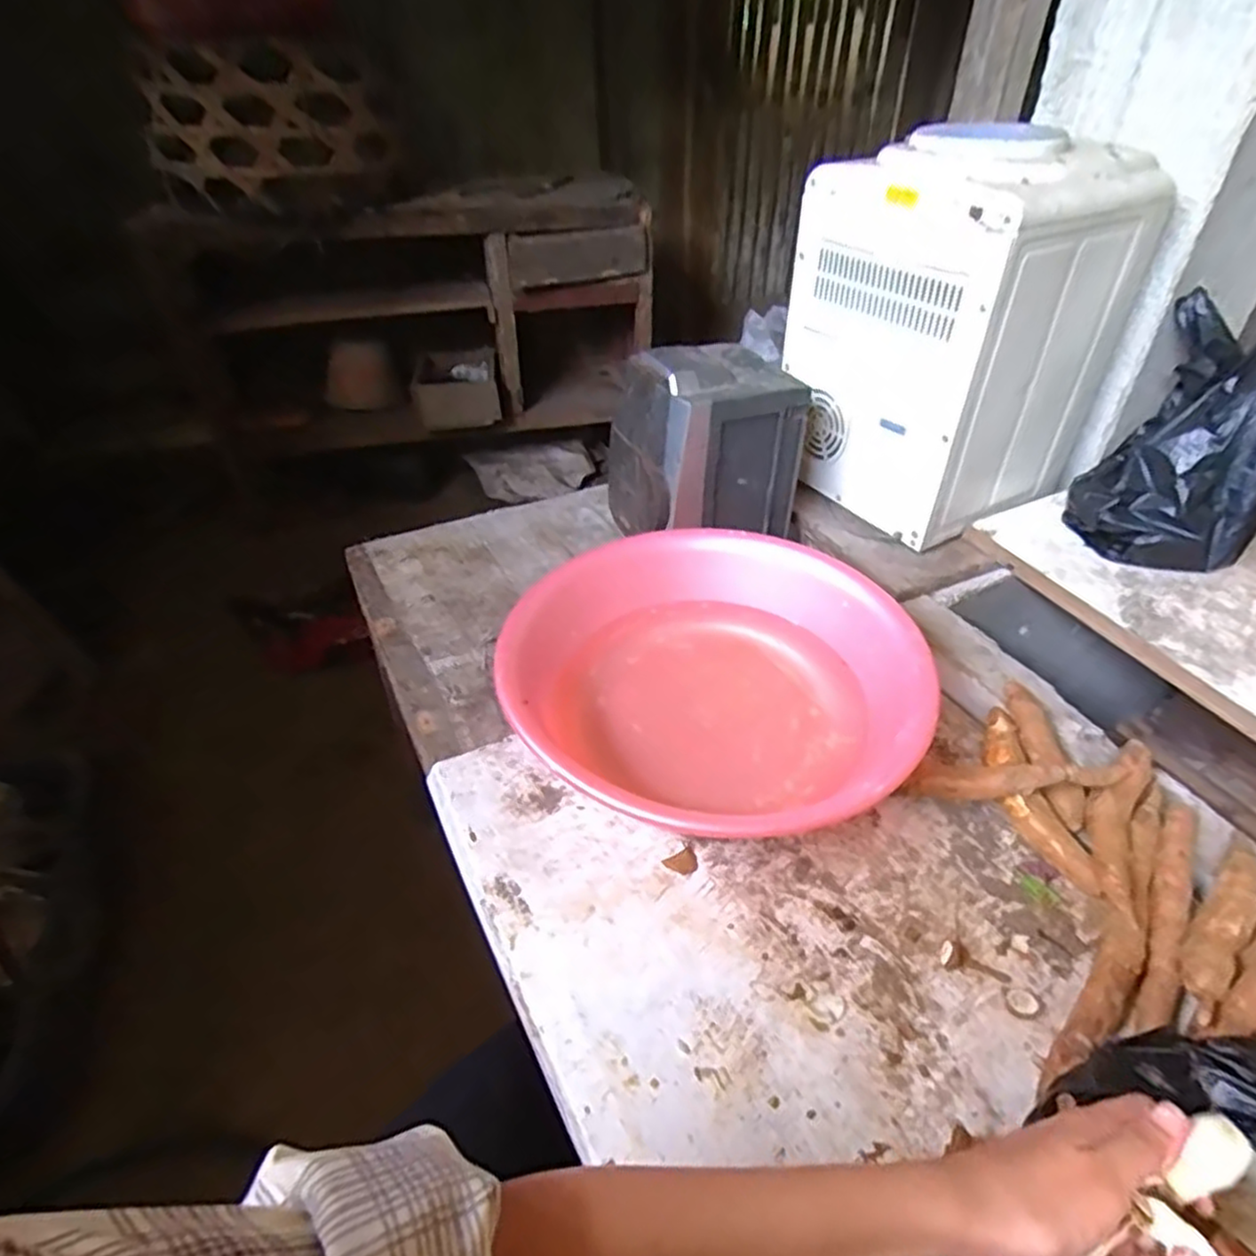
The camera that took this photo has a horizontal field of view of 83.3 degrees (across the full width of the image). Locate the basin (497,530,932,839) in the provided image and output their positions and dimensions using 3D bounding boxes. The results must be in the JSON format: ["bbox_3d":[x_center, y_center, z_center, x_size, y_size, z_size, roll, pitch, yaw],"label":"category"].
[{"bbox_3d":[0.089,0.051,0.729,0.402,0.110,0.373,-1,41,1],"label":"basin"}]

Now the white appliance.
[{"bbox_3d":[0.436,-0.402,0.948,0.332,0.408,0.305,-20,44,-20],"label":"white appliance"}]

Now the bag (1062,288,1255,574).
[{"bbox_3d":[0.699,-0.226,0.870,0.236,0.270,0.197,-31,49,-30],"label":"bag"}]

